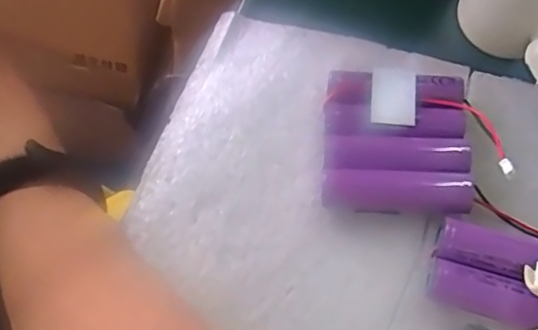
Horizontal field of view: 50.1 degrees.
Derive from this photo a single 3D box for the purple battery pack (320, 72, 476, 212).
[{"bbox_3d":[0.059,-0.011,0.274,0.064,0.021,0.068,2,61,3],"label":"purple battery pack"}]

